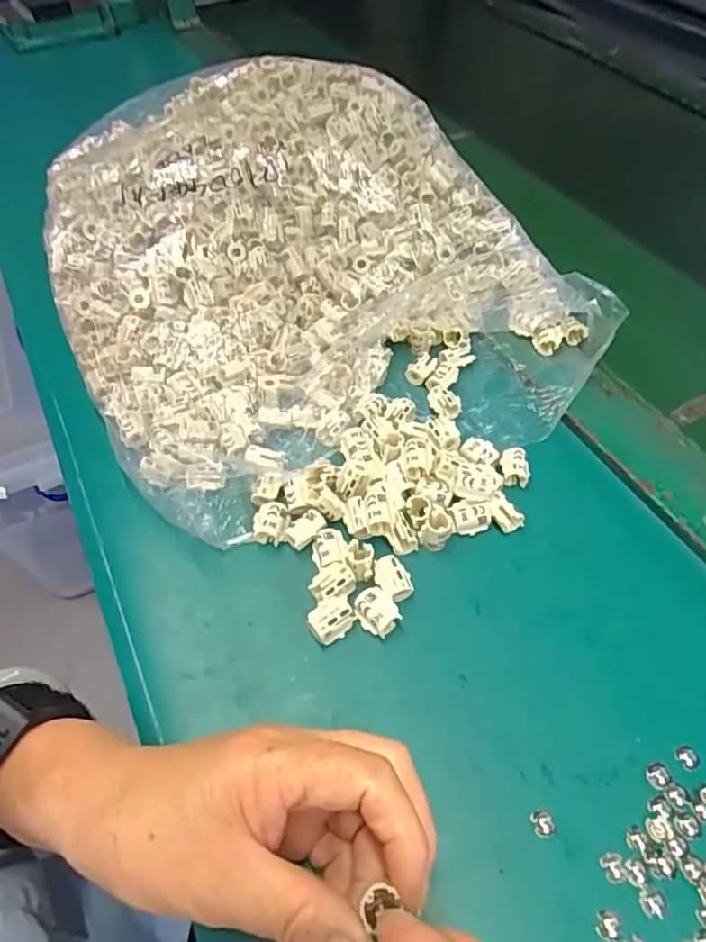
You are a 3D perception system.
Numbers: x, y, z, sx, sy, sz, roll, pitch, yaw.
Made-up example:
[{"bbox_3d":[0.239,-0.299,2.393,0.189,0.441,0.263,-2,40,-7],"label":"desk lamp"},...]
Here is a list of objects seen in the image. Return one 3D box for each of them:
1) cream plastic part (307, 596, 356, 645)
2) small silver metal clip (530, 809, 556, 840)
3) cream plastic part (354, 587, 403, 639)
[{"bbox_3d":[-0.011,0.075,0.304,0.022,0.013,0.017,-35,60,-24],"label":"cream plastic part"},{"bbox_3d":[0.082,0.150,0.255,0.010,0.004,0.011,0,52,0],"label":"small silver metal clip"},{"bbox_3d":[0.012,0.073,0.309,0.018,0.014,0.021,-37,61,-25],"label":"cream plastic part"}]

